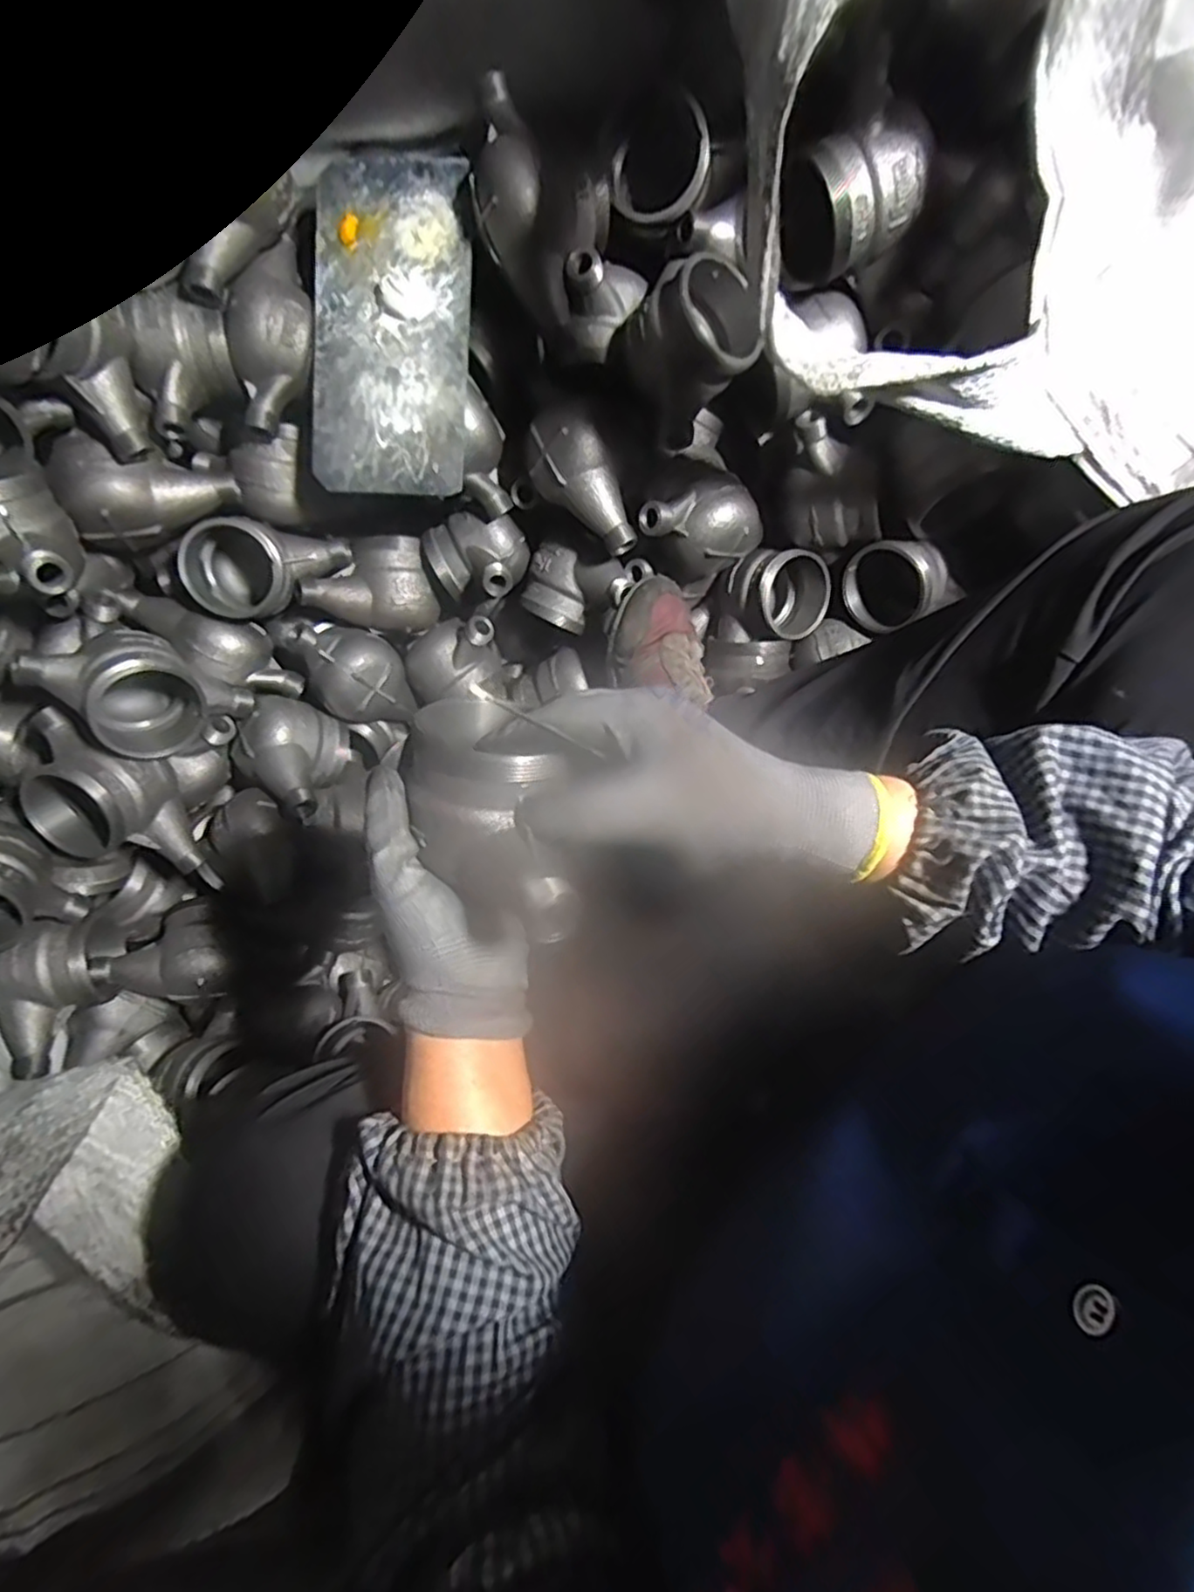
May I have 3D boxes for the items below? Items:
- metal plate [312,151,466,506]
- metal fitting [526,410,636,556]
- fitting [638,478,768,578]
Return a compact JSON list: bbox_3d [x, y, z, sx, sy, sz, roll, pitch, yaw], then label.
[{"bbox_3d":[-0.156,-0.348,0.517,0.117,0.010,0.229,3,97,3],"label":"metal plate"},{"bbox_3d":[-0.007,-0.251,0.552,0.059,0.057,0.120,-40,101,-10],"label":"metal fitting"},{"bbox_3d":[0.088,-0.221,0.571,0.099,0.068,0.060,-34,78,-9],"label":"fitting"}]

